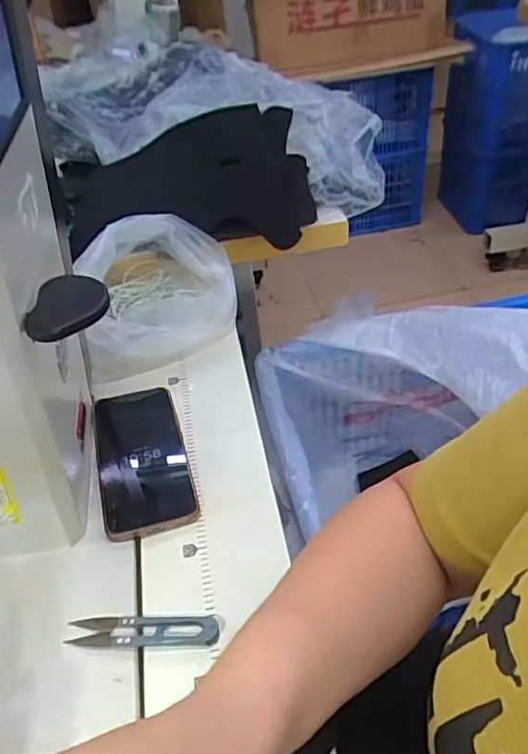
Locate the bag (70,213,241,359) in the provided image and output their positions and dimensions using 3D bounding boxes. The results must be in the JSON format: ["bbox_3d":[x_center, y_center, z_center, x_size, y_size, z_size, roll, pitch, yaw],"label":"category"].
[{"bbox_3d":[-0.112,-0.109,0.633,0.152,0.092,0.178,-9,42,-3],"label":"bag"}]

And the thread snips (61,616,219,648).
[{"bbox_3d":[-0.083,0.174,0.398,0.101,0.004,0.023,-4,42,3],"label":"thread snips"}]

